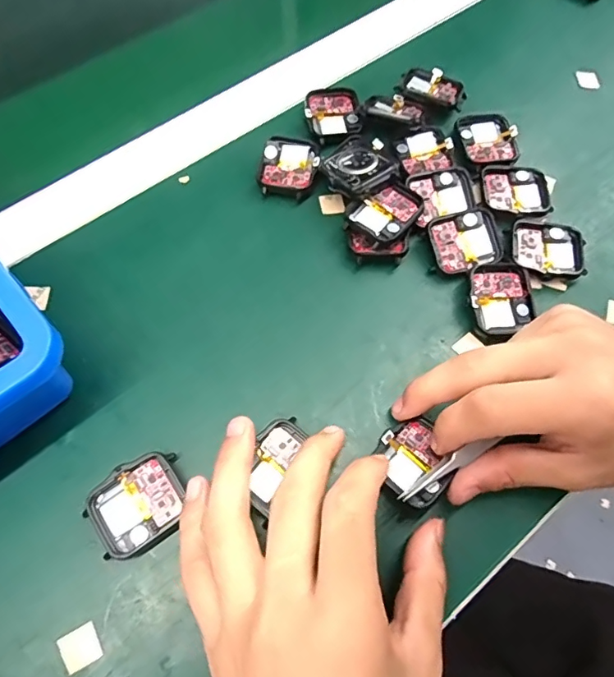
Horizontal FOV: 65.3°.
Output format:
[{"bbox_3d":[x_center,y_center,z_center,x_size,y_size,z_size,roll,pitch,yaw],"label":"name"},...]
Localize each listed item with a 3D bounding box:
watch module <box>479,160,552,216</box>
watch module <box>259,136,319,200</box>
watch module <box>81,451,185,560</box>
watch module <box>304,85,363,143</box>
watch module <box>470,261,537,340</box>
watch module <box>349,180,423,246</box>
[{"bbox_3d":[0.135,-0.096,0.309,0.041,0.007,0.039,-5,66,-3],"label":"watch module"},{"bbox_3d":[-0.012,-0.113,0.316,0.037,0.012,0.046,8,66,3],"label":"watch module"},{"bbox_3d":[-0.081,0.081,0.234,0.045,0.011,0.040,-33,70,-14],"label":"watch module"},{"bbox_3d":[0.019,-0.157,0.332,0.037,0.006,0.044,-13,67,-7],"label":"watch module"},{"bbox_3d":[0.113,-0.023,0.278,0.038,0.010,0.042,-12,66,-6],"label":"watch module"},{"bbox_3d":[0.048,-0.076,0.293,0.033,0.013,0.041,41,71,16],"label":"watch module"}]

